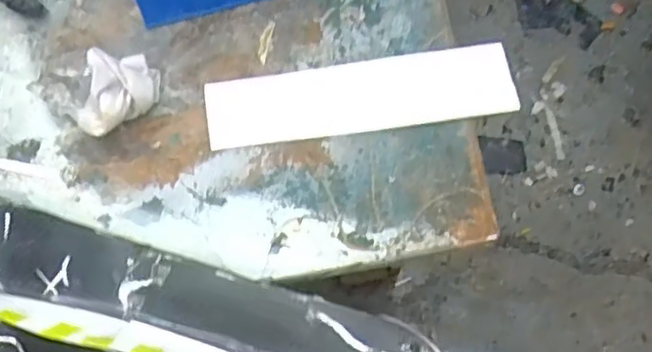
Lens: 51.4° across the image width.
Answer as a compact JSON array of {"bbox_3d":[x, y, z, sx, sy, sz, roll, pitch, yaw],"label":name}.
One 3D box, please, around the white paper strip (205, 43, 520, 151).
[{"bbox_3d":[0.027,-0.064,0.554,0.245,0.005,0.060,-7,75,1],"label":"white paper strip"}]

